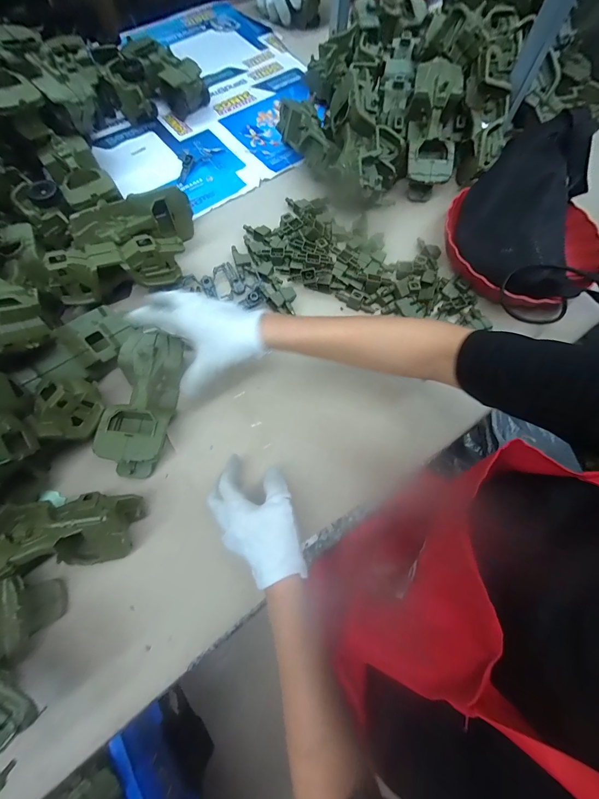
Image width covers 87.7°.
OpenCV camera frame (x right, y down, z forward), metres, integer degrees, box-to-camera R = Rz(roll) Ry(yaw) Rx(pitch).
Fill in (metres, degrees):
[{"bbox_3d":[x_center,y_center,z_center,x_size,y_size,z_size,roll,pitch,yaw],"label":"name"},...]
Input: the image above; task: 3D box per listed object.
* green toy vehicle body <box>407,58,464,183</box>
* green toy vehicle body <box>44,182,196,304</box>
[{"bbox_3d":[0.228,-0.464,0.538,0.083,0.077,0.171,0,105,0],"label":"green toy vehicle body"},{"bbox_3d":[-0.260,-0.238,0.481,0.222,0.082,0.152,-26,72,-9],"label":"green toy vehicle body"}]

